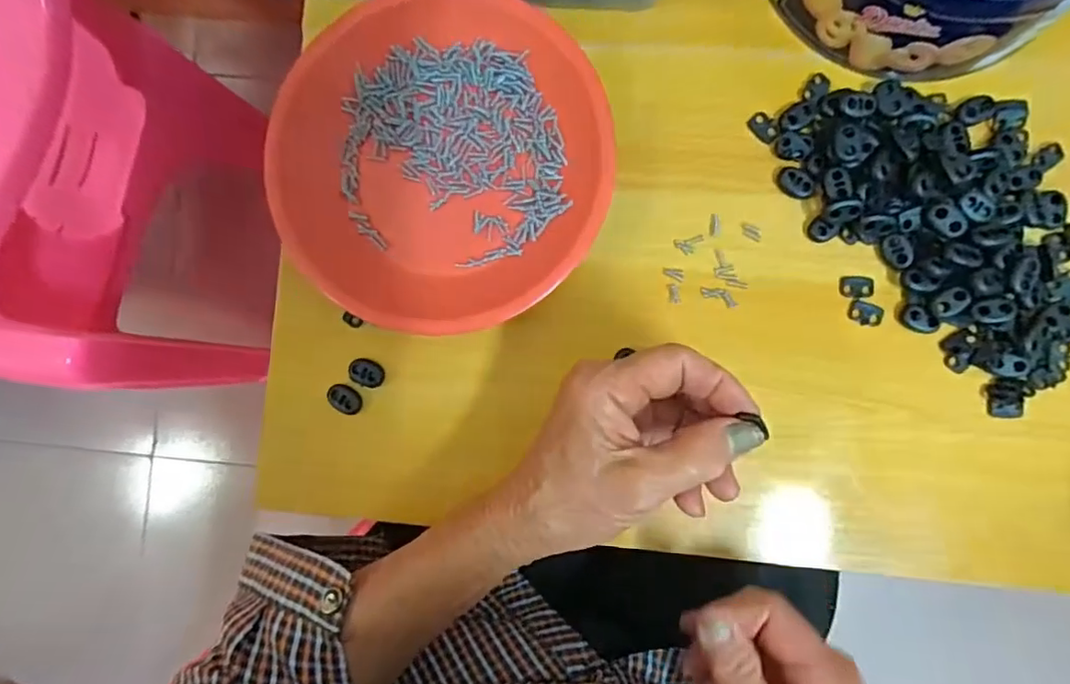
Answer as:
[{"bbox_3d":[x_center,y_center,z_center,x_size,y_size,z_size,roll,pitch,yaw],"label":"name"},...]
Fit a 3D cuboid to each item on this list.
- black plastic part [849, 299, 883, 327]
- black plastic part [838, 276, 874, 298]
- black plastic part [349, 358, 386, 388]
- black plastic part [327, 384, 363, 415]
[{"bbox_3d":[0.191,-0.017,0.322,0.019,0.004,0.013,18,90,2],"label":"black plastic part"},{"bbox_3d":[0.186,-0.032,0.323,0.020,0.004,0.013,1,89,2],"label":"black plastic part"},{"bbox_3d":[-0.100,0.018,0.334,0.021,0.004,0.016,22,90,2],"label":"black plastic part"},{"bbox_3d":[-0.114,0.034,0.335,0.021,0.005,0.014,31,90,2],"label":"black plastic part"}]

